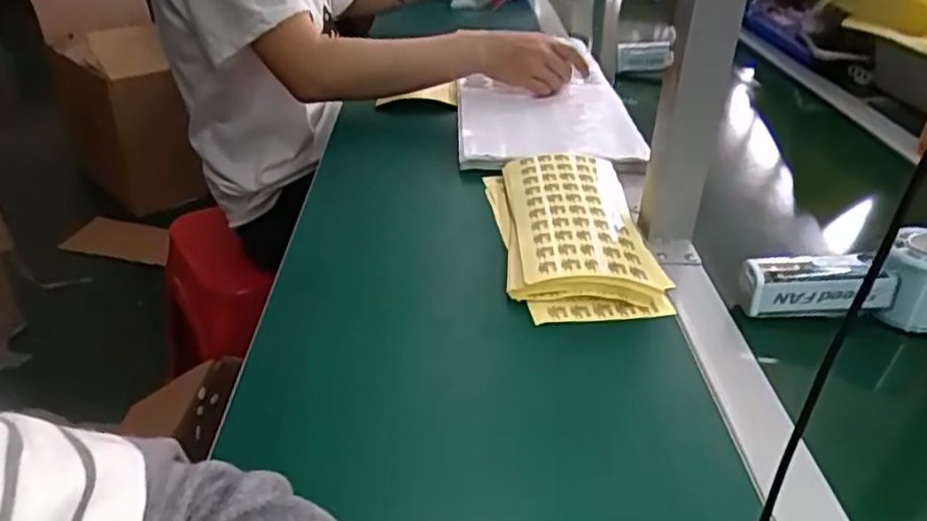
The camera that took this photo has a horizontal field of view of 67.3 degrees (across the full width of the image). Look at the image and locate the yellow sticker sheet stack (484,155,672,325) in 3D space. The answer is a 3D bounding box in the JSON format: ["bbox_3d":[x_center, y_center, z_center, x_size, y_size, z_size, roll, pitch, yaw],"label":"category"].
[{"bbox_3d":[0.091,-0.029,0.597,0.123,0.064,0.227,-1,28,-5],"label":"yellow sticker sheet stack"}]

